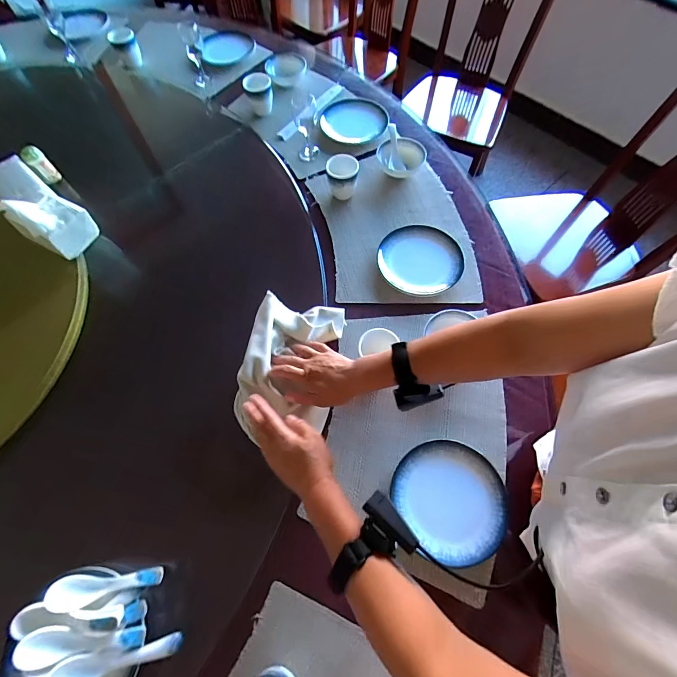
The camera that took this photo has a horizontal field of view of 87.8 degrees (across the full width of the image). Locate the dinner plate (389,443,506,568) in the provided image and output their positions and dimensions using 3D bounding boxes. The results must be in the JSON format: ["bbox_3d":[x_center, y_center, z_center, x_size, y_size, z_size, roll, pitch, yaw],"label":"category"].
[{"bbox_3d":[0.177,0.247,0.554,0.157,0.014,0.167,-1,65,2],"label":"dinner plate"}]

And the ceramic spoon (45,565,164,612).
[{"bbox_3d":[-0.317,0.336,0.479,0.145,0.022,0.039,-9,65,-3],"label":"ceramic spoon"}]

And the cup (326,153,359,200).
[{"bbox_3d":[0.011,-0.357,0.791,0.067,0.082,0.061,-1,65,2],"label":"cup"}]

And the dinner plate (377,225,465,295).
[{"bbox_3d":[0.174,-0.170,0.731,0.168,0.024,0.170,2,63,-3],"label":"dinner plate"}]

